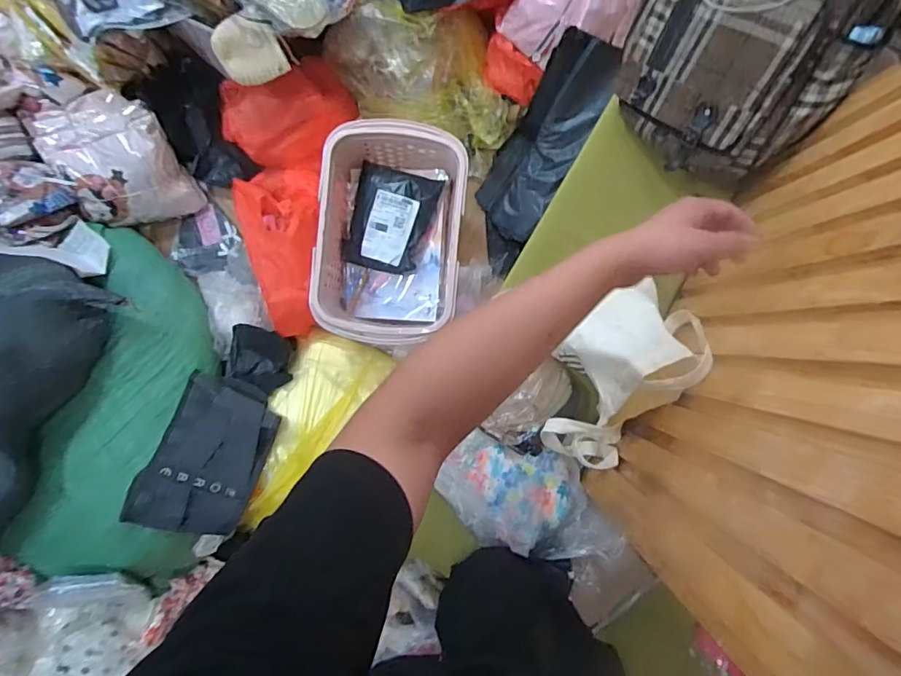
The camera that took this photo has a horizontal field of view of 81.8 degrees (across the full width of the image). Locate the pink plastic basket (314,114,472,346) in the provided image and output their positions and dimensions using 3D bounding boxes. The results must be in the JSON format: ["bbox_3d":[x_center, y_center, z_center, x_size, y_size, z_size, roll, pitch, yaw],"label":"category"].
[{"bbox_3d":[-0.127,-0.231,1.140,0.291,0.163,0.457,5,90,0],"label":"pink plastic basket"}]

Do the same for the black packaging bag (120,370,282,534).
[{"bbox_3d":[-0.547,0.275,1.186,0.229,0.032,0.359,26,86,-19],"label":"black packaging bag"}]

